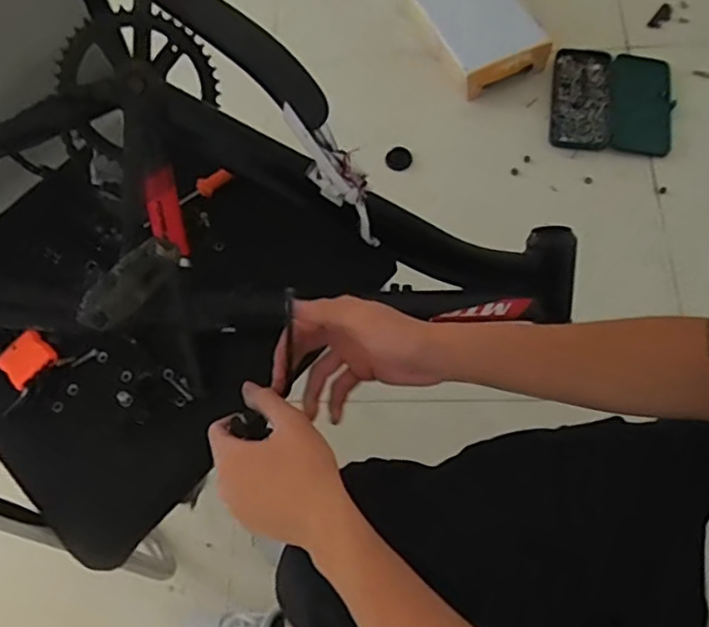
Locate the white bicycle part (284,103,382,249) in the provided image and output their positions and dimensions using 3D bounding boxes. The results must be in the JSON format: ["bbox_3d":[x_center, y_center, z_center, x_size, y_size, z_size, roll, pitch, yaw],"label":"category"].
[{"bbox_3d":[-0.019,-0.140,0.657,0.060,0.187,0.035,21,68,44],"label":"white bicycle part"}]

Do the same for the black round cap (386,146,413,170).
[{"bbox_3d":[0.094,-0.330,1.357,0.054,0.011,0.063,3,69,6],"label":"black round cap"}]

